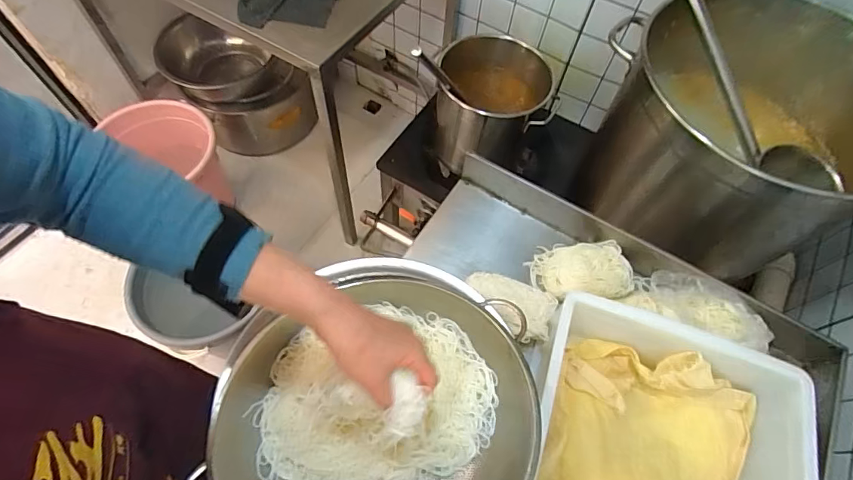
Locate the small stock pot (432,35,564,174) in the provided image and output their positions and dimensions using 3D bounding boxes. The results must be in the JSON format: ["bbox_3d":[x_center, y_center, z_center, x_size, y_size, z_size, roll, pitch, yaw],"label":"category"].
[{"bbox_3d":[0.153,-0.331,1.119,0.254,0.263,0.275,1,62,-2],"label":"small stock pot"}]

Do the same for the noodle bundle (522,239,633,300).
[{"bbox_3d":[0.243,0.050,0.708,0.143,0.049,0.093,3,62,-1],"label":"noodle bundle"}]

